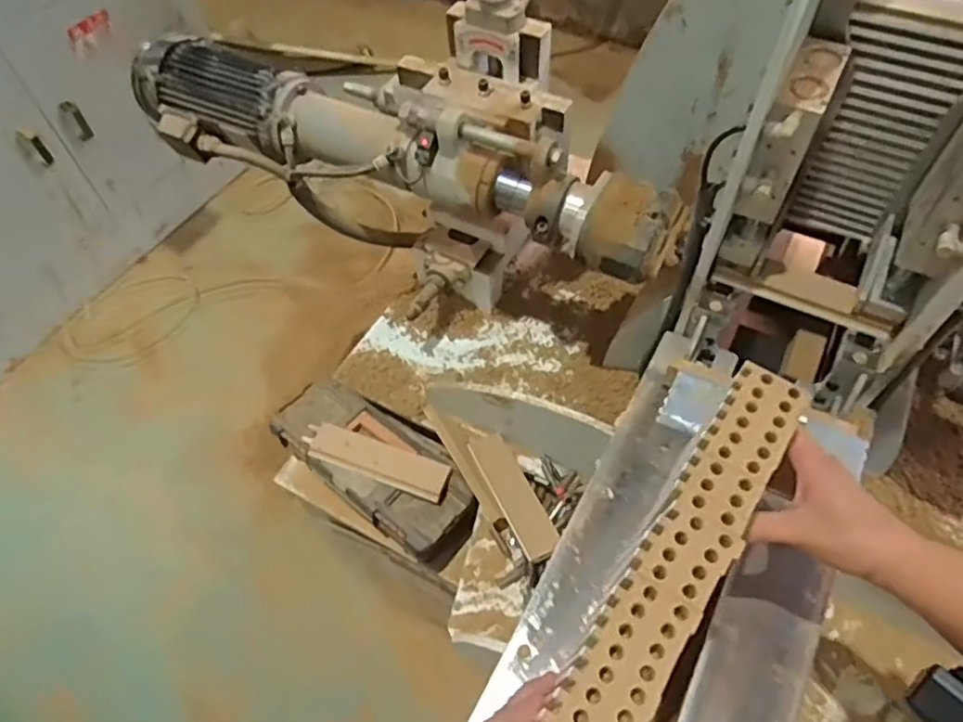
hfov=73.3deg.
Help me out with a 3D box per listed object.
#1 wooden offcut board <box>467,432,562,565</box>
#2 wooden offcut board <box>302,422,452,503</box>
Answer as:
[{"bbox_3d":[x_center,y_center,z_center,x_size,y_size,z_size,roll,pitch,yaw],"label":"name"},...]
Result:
[{"bbox_3d":[0.037,0.155,0.773,0.045,0.007,0.177,-22,49,-13],"label":"wooden offcut board"},{"bbox_3d":[-0.129,0.120,0.792,0.184,0.017,0.048,17,58,14],"label":"wooden offcut board"}]

